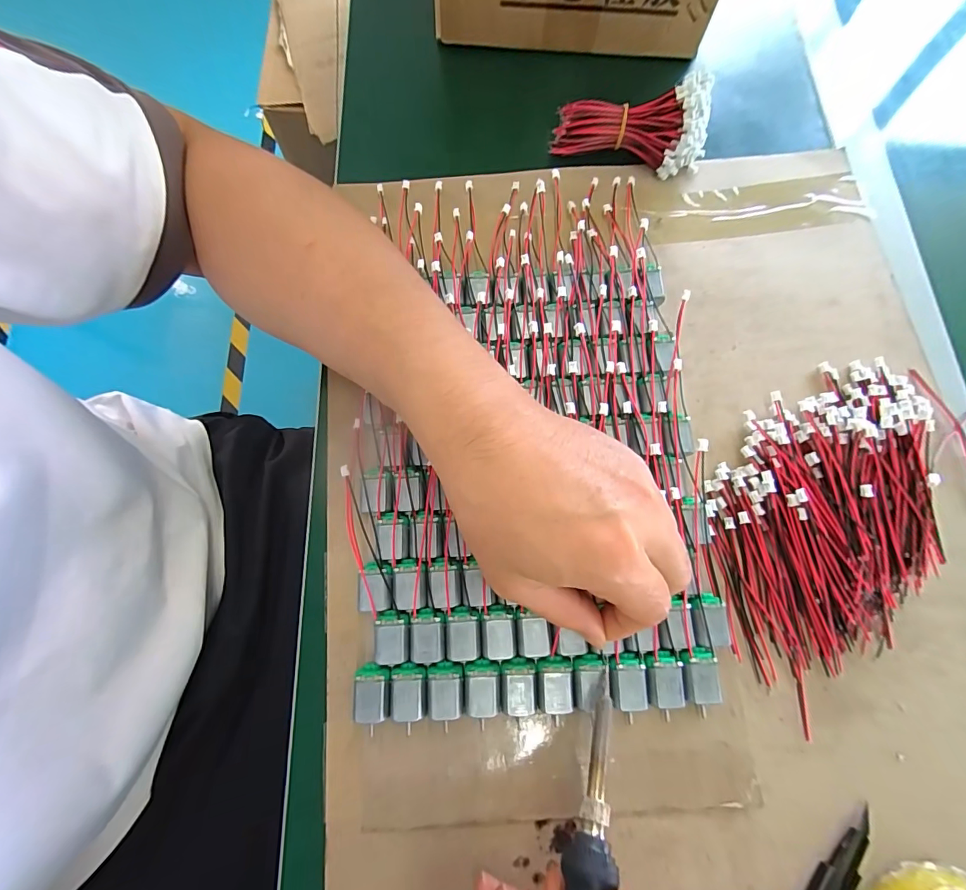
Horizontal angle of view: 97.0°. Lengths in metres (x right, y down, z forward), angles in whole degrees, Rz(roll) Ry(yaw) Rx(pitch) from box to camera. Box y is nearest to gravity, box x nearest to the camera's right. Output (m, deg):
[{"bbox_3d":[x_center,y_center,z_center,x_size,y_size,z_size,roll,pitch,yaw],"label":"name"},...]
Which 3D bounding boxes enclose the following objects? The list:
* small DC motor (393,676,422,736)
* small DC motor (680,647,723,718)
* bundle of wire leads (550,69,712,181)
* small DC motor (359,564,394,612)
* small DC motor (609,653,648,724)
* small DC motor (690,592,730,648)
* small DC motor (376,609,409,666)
[{"bbox_3d":[-0.040,0.136,0.229,0.015,0.018,0.025,-2,74,-1],"label":"small DC motor"},{"bbox_3d":[0.115,0.126,0.231,0.018,0.015,0.031,-5,75,-1],"label":"small DC motor"},{"bbox_3d":[0.109,-0.232,0.307,0.110,0.058,0.027,15,75,4],"label":"bundle of wire leads"},{"bbox_3d":[-0.059,0.081,0.244,0.018,0.016,0.025,-3,74,-1],"label":"small DC motor"},{"bbox_3d":[0.077,0.130,0.230,0.018,0.015,0.033,0,74,0],"label":"small DC motor"},{"bbox_3d":[0.124,0.098,0.239,0.019,0.016,0.027,-9,75,-3],"label":"small DC motor"},{"bbox_3d":[-0.049,0.106,0.238,0.017,0.017,0.027,-3,74,-1],"label":"small DC motor"}]

